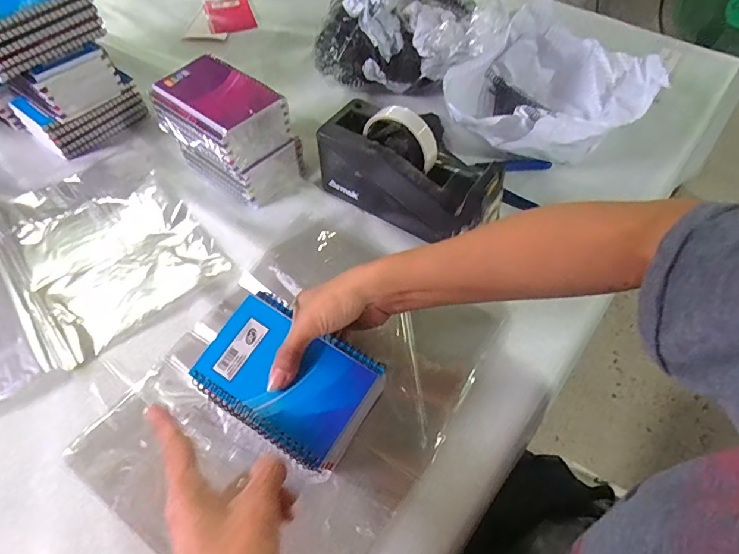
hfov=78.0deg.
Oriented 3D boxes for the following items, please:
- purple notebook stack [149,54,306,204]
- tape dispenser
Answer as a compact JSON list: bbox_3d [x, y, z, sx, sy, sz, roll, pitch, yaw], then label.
[{"bbox_3d":[-0.163,-0.170,0.541,0.135,0.121,0.096,35,62,21],"label":"purple notebook stack"},{"bbox_3d":[0.043,-0.118,0.495,0.198,0.113,0.064,29,60,18],"label":"tape dispenser"}]

